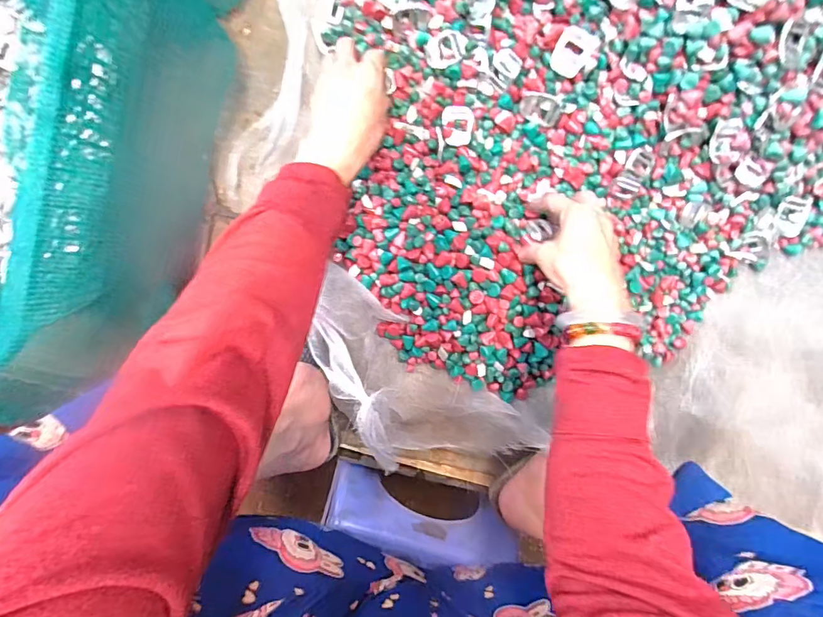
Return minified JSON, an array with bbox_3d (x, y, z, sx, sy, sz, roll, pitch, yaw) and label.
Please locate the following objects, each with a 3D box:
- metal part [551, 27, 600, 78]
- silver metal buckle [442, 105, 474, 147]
[{"bbox_3d":[0.155,-0.247,0.423,0.034,0.008,0.046,35,100,-4],"label":"metal part"},{"bbox_3d":[0.050,-0.195,0.473,0.032,0.005,0.040,0,98,2],"label":"silver metal buckle"}]

